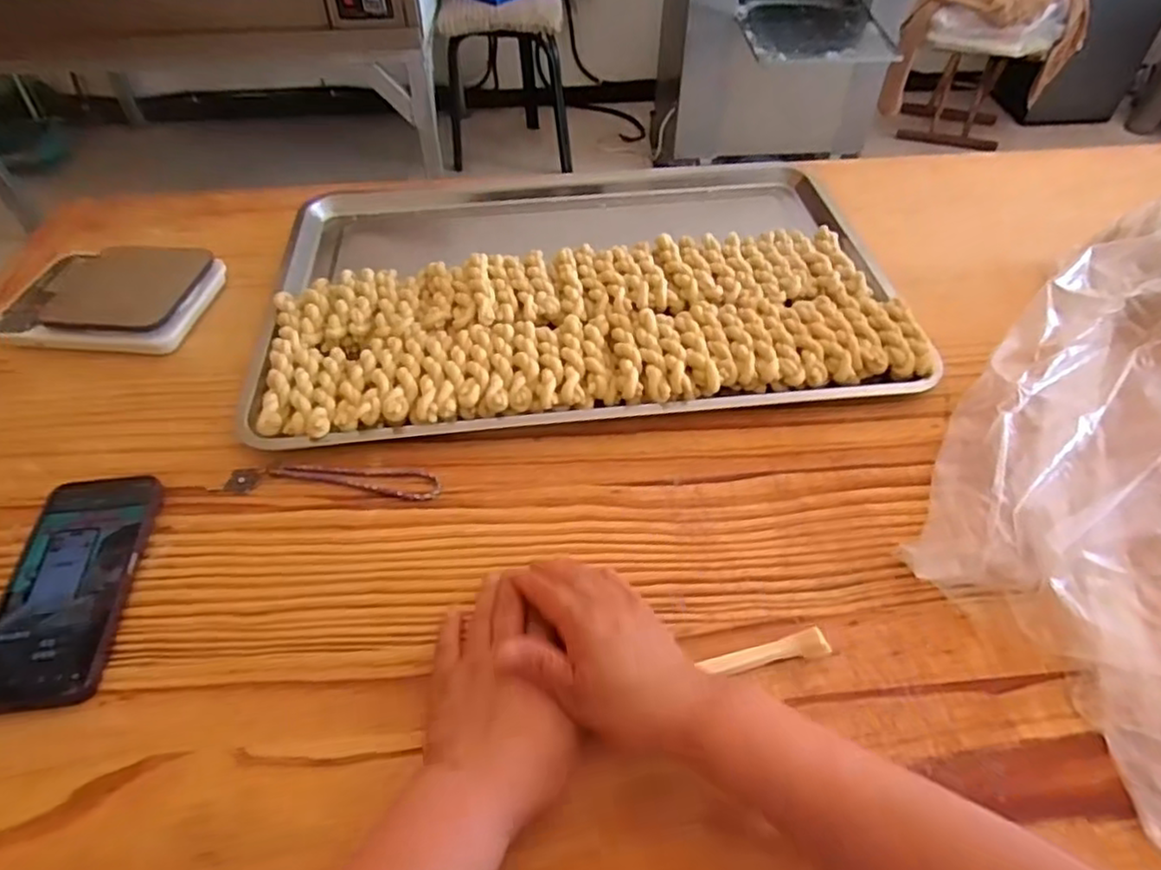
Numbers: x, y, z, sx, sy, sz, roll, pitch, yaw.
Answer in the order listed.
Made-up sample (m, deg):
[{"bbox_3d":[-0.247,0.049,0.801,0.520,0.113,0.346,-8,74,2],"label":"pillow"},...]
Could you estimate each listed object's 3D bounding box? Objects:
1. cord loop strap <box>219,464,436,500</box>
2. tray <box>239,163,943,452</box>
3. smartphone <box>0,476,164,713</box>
[{"bbox_3d":[-0.182,0.034,0.509,0.154,0.005,0.029,3,48,2],"label":"cord loop strap"},{"bbox_3d":[-0.006,-0.160,0.664,0.558,0.042,0.389,-5,48,-4],"label":"tray"},{"bbox_3d":[-0.333,0.096,0.451,0.076,0.013,0.164,-3,48,-3],"label":"smartphone"}]

